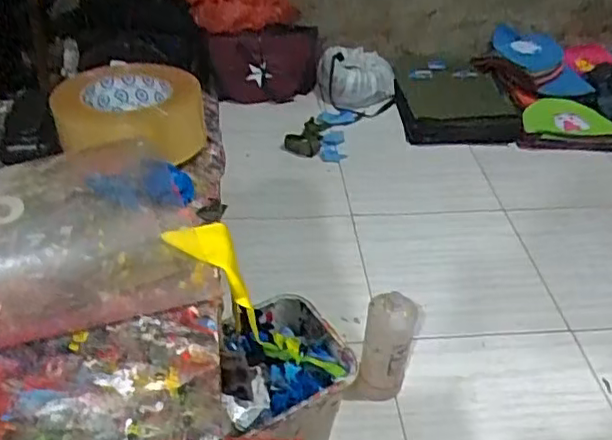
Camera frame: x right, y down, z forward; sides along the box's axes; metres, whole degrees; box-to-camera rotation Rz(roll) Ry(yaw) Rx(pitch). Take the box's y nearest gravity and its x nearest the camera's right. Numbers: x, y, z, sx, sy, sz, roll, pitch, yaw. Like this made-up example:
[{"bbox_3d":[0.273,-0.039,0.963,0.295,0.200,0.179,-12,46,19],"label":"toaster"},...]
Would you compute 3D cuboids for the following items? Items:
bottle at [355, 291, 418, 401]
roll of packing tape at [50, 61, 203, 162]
[{"bbox_3d":[0.139,0.232,1.064,0.082,0.225,0.079,12,41,11],"label":"bottle"},{"bbox_3d":[-0.151,-0.094,0.534,0.107,0.061,0.120,8,40,7],"label":"roll of packing tape"}]

